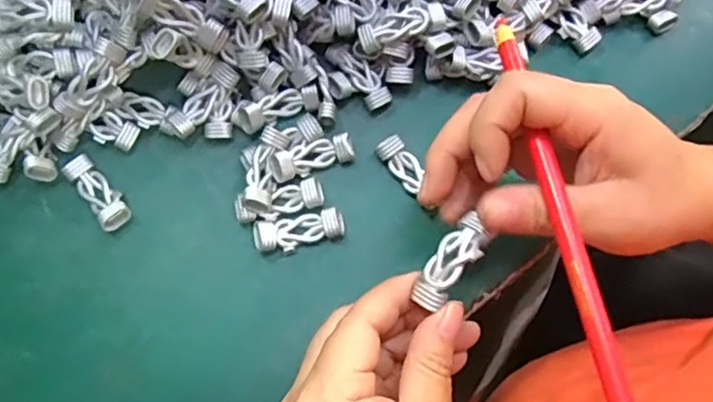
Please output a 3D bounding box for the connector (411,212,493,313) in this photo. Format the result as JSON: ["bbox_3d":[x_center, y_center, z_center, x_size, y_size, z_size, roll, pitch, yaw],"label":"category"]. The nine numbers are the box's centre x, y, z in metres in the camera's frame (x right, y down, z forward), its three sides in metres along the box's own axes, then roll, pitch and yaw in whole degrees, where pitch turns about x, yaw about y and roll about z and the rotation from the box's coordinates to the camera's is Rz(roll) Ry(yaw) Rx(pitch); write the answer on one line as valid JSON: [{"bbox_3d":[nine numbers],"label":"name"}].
[{"bbox_3d":[0.040,0.025,0.253,0.016,0.008,0.043,35,82,8],"label":"connector"}]

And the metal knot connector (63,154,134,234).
[{"bbox_3d":[-0.134,-0.004,0.315,0.015,0.008,0.045,-38,78,-12],"label":"metal knot connector"}]

